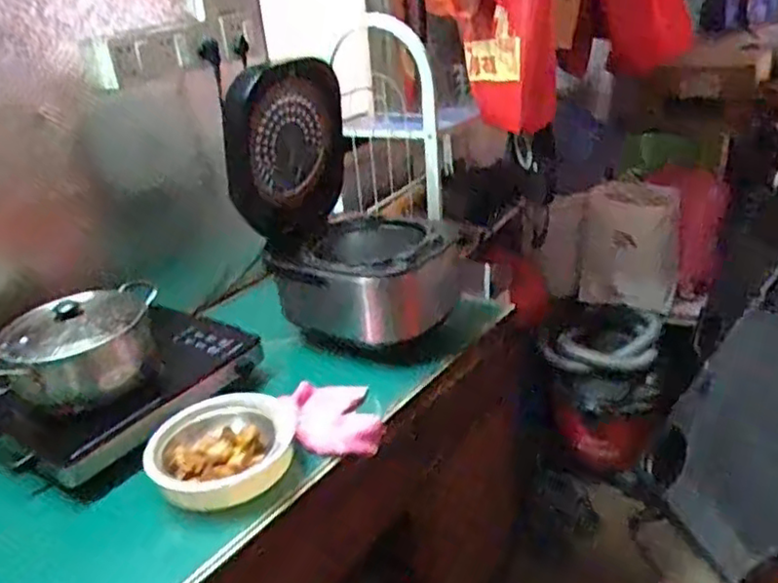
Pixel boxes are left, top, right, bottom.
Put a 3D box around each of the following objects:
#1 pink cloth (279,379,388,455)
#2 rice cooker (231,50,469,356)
[{"bbox_3d":[-0.089,0.197,1.077,0.135,0.070,0.172,-13,27,-15],"label":"pink cloth"},{"bbox_3d":[-0.086,-0.148,1.229,0.259,0.469,0.333,-24,31,-33],"label":"rice cooker"}]

